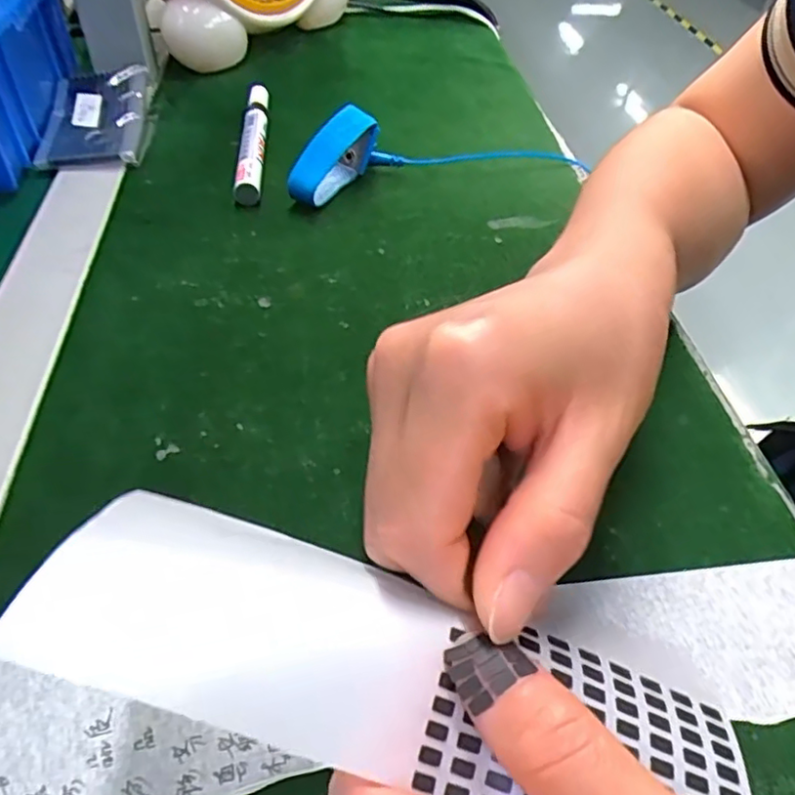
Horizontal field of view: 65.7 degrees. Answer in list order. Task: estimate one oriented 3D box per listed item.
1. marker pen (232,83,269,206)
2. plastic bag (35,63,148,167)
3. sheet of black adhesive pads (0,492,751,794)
[{"bbox_3d":[-0.095,-0.172,0.409,0.016,0.017,0.140,-2,48,-5],"label":"marker pen"},{"bbox_3d":[-0.204,-0.190,0.413,0.064,0.023,0.111,-6,48,-8],"label":"plastic bag"},{"bbox_3d":[0.000,0.060,0.140,0.162,0.015,0.048,17,48,-2],"label":"sheet of black adhesive pads"}]

